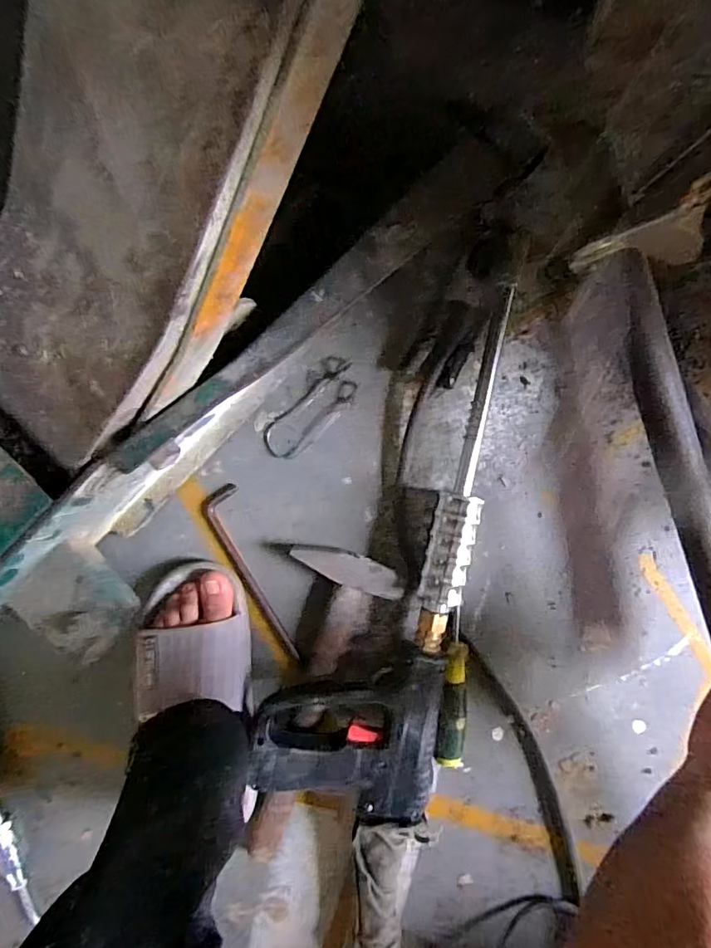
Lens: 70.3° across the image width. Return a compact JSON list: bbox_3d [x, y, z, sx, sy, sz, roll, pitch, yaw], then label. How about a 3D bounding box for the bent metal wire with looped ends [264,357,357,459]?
[{"bbox_3d":[-0.044,-0.064,0.503,0.044,0.009,0.113,39,91,-1],"label":"bent metal wire with looped ends"}]

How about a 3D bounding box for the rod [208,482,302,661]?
[{"bbox_3d":[-0.102,0.101,0.497,0.033,0.009,0.183,-22,91,1],"label":"rod"}]

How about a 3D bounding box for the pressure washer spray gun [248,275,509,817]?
[{"bbox_3d":[0.034,0.071,0.470,0.163,0.062,0.465,13,91,0],"label":"pressure washer spray gun"}]

